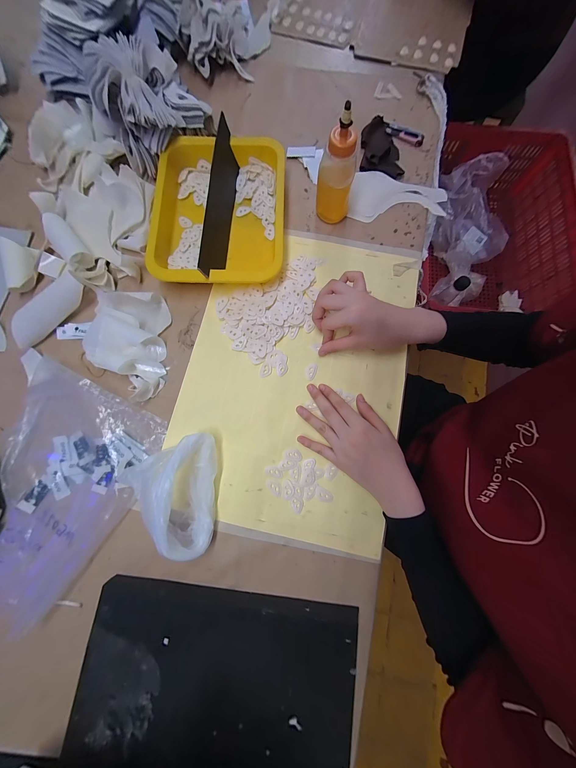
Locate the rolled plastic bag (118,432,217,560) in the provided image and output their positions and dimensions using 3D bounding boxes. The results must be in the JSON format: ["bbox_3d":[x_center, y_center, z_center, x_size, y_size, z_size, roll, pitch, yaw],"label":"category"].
[{"bbox_3d":[-0.150,0.132,0.297,0.110,0.063,0.133,0,80,-1],"label":"rolled plastic bag"}]

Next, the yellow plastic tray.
[{"bbox_3d":[-0.107,-0.266,0.385,0.196,0.041,0.246,1,80,0],"label":"yellow plastic tray"}]

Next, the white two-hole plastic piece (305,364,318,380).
[{"bbox_3d":[0.034,-0.018,0.357,0.016,0.004,0.025,13,80,2],"label":"white two-hole plastic piece"}]

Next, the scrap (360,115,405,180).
[{"bbox_3d":[0.162,-0.412,0.420,0.068,0.022,0.113,2,80,0],"label":"scrap"}]

